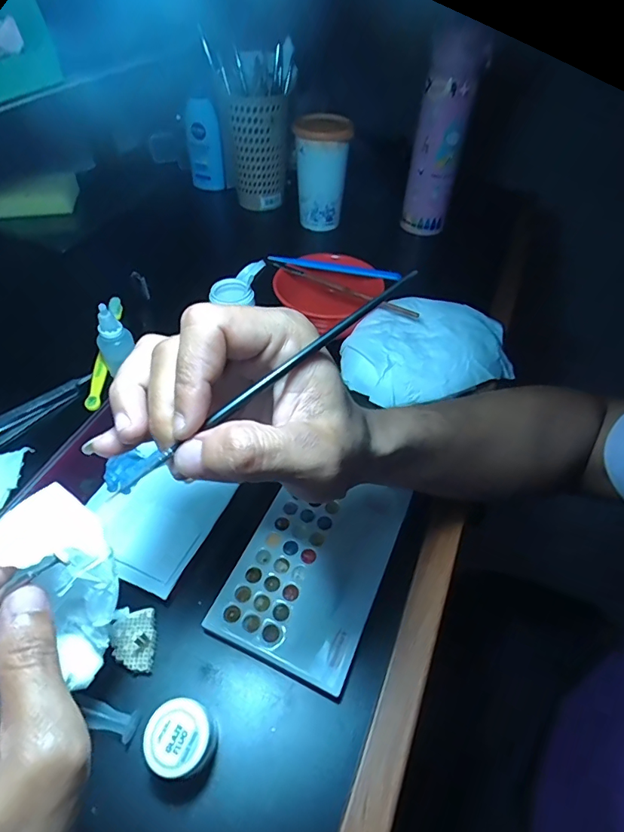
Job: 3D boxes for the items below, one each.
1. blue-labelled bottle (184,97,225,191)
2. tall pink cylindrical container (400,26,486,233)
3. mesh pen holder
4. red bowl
[{"bbox_3d":[-0.160,-0.407,0.685,0.051,0.124,0.027,8,52,3],"label":"blue-labelled bottle"},{"bbox_3d":[0.159,-0.343,0.569,0.061,0.217,0.073,12,49,7],"label":"tall pink cylindrical container"},{"bbox_3d":[-0.071,-0.381,0.652,0.074,0.135,0.081,4,49,0],"label":"mesh pen holder"},{"bbox_3d":[0.015,-0.128,0.478,0.101,0.047,0.087,31,54,22],"label":"red bowl"}]

